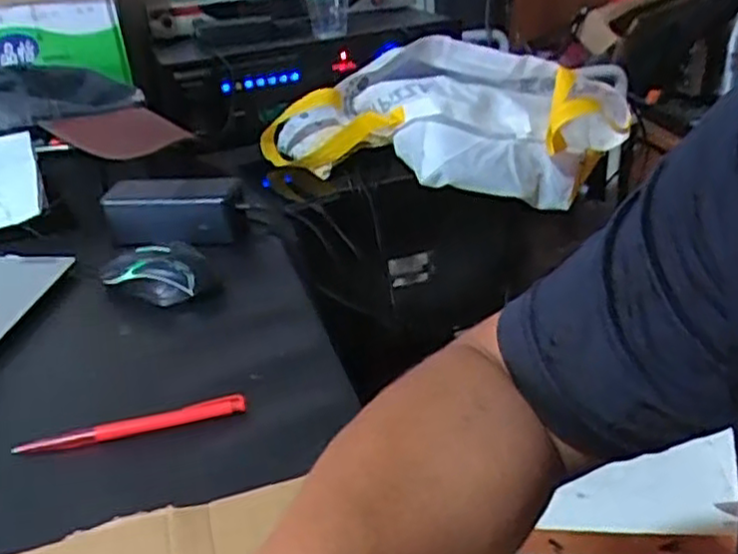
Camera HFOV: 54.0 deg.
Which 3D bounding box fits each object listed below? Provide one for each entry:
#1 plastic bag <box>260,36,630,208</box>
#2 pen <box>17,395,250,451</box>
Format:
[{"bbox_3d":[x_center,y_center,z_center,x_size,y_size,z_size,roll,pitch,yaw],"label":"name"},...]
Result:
[{"bbox_3d":[0.075,-0.193,0.893,0.430,0.149,0.196,4,32,16],"label":"plastic bag"},{"bbox_3d":[-0.150,0.093,0.460,0.139,0.006,0.011,-11,31,-10],"label":"pen"}]

